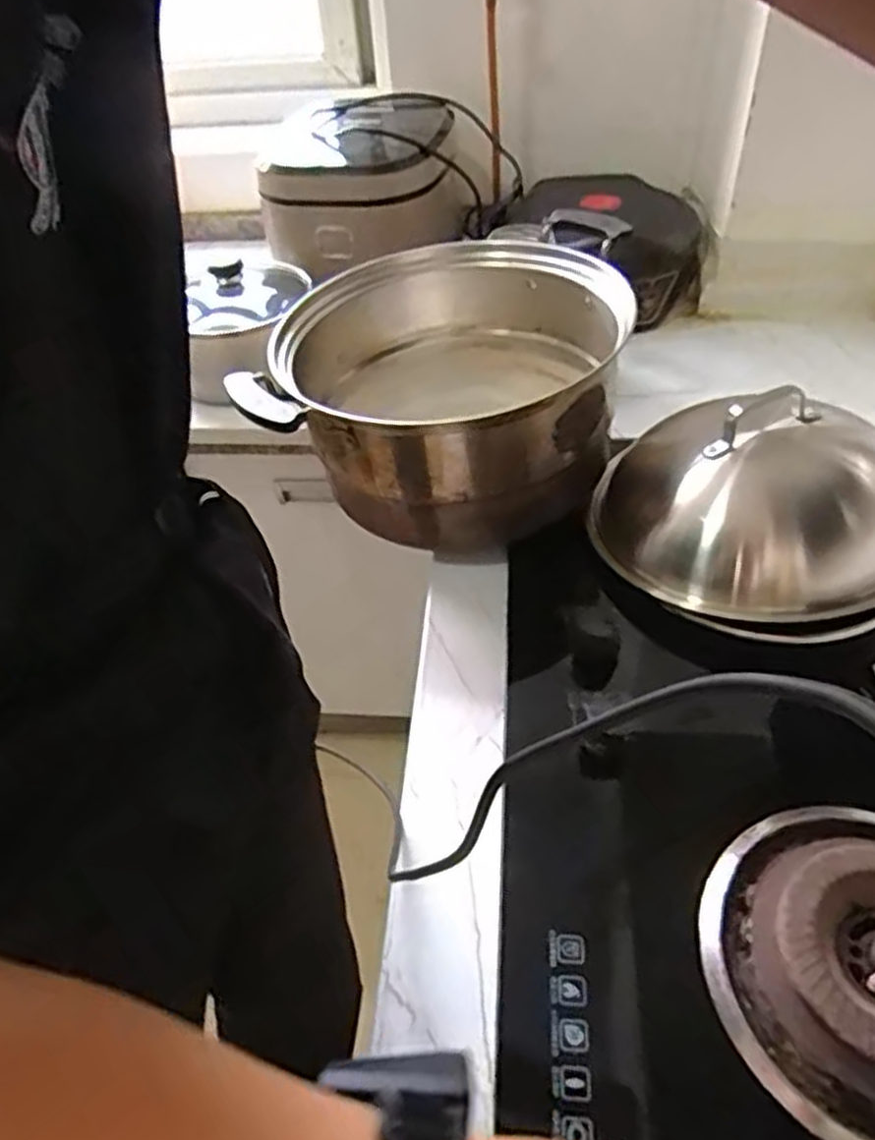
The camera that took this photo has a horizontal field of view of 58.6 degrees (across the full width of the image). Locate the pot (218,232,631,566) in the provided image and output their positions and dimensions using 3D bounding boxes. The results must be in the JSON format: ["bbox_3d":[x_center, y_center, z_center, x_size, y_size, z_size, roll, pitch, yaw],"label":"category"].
[{"bbox_3d":[0.011,-0.185,0.800,0.339,0.212,0.314,-3,44,3],"label":"pot"}]

